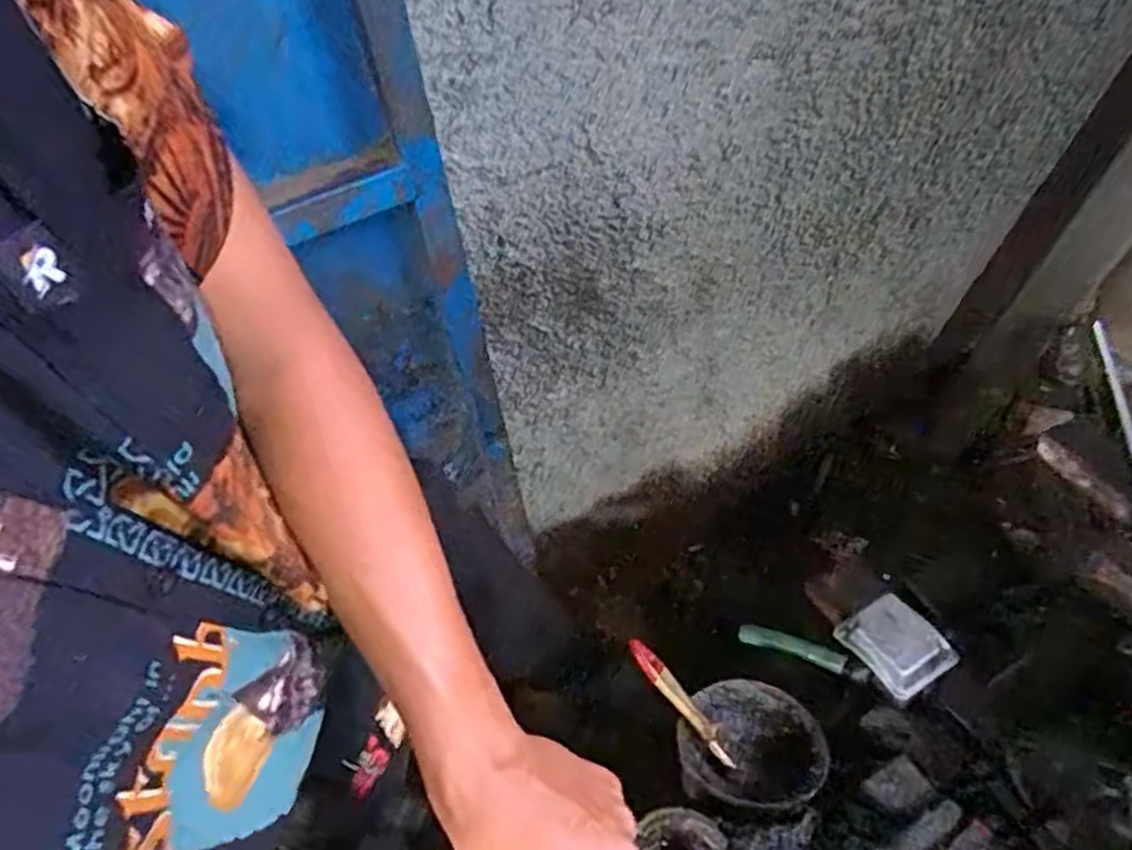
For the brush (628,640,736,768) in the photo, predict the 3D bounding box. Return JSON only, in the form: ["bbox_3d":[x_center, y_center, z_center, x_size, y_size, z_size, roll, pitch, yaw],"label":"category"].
[{"bbox_3d":[0.107,0.253,0.699,0.025,0.016,0.140,-40,90,-28],"label":"brush"}]

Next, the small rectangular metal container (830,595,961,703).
[{"bbox_3d":[0.308,0.200,0.707,0.071,0.035,0.082,-26,52,-19],"label":"small rectangular metal container"}]

